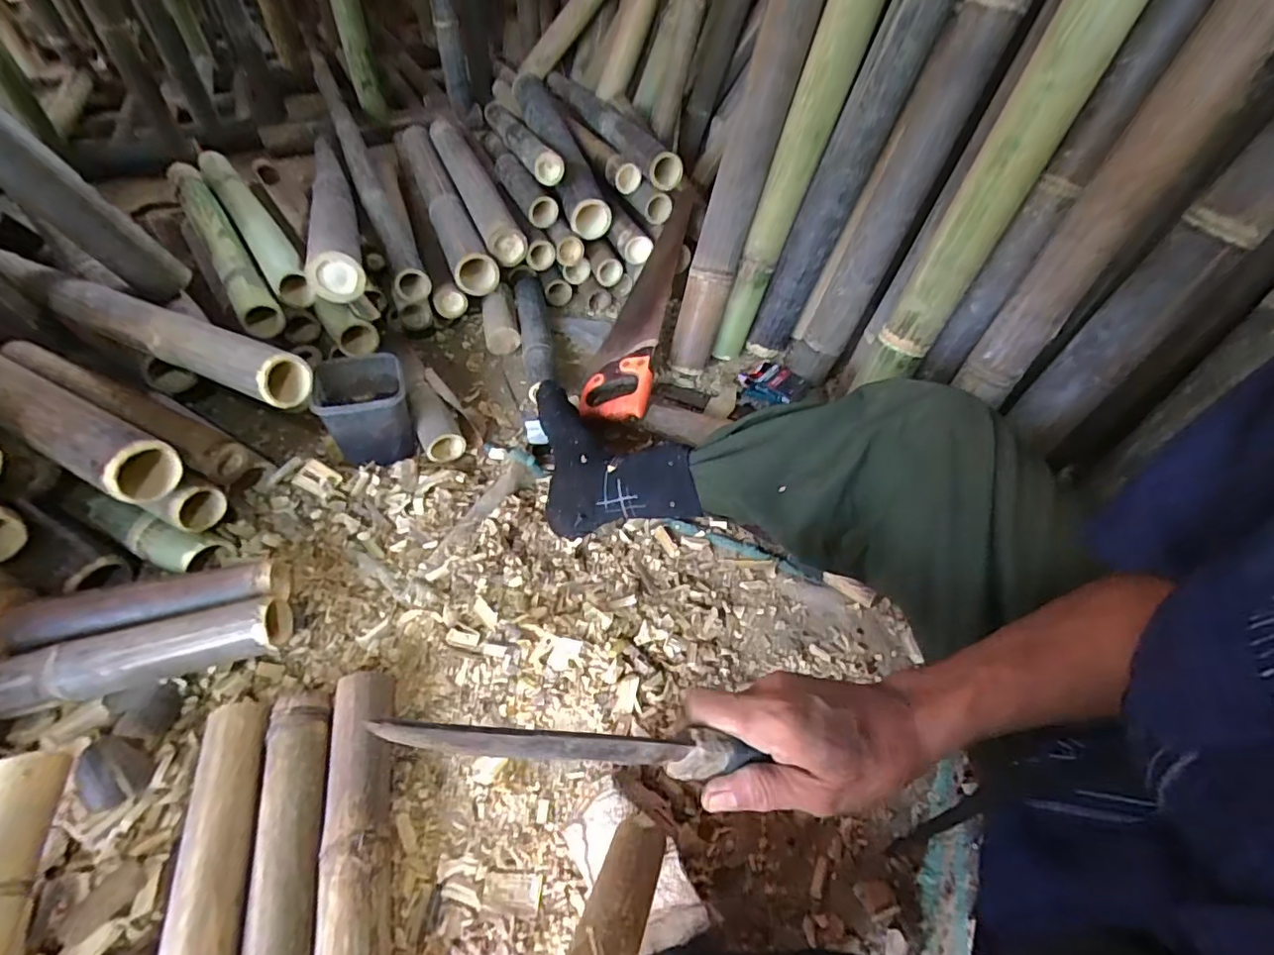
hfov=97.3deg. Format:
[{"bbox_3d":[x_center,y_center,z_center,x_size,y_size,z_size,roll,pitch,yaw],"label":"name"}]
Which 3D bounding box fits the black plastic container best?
[{"bbox_3d":[-0.379,-0.095,0.793,0.113,0.108,0.121,-17,52,-17],"label":"black plastic container"}]

